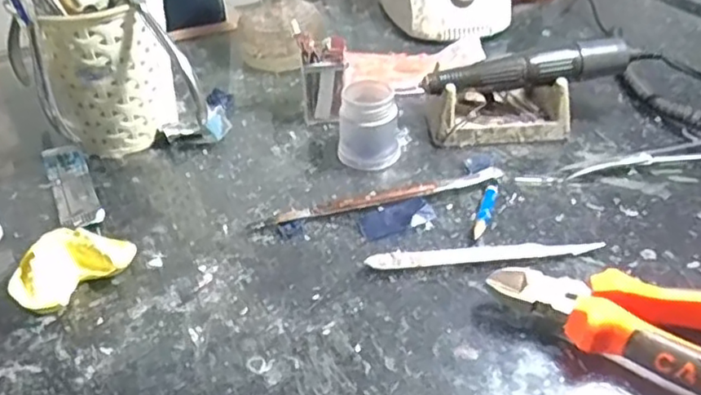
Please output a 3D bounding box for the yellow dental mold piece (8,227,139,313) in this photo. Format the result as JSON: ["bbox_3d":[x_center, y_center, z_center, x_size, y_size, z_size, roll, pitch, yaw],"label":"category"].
[{"bbox_3d":[-0.156,0.039,0.364,0.064,0.027,0.034,-32,48,-32],"label":"yellow dental mold piece"}]

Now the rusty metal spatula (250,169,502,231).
[{"bbox_3d":[0.019,0.000,0.425,0.166,0.010,0.010,-10,40,-11],"label":"rusty metal spatula"}]

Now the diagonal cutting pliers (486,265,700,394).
[{"bbox_3d":[0.145,0.067,0.320,0.148,0.026,0.054,16,42,19],"label":"diagonal cutting pliers"}]

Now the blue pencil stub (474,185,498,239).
[{"bbox_3d":[0.085,0.009,0.412,0.009,0.008,0.050,13,41,16],"label":"blue pencil stub"}]

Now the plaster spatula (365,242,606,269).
[{"bbox_3d":[0.079,0.033,0.380,0.135,0.007,0.009,-3,39,-3],"label":"plaster spatula"}]

